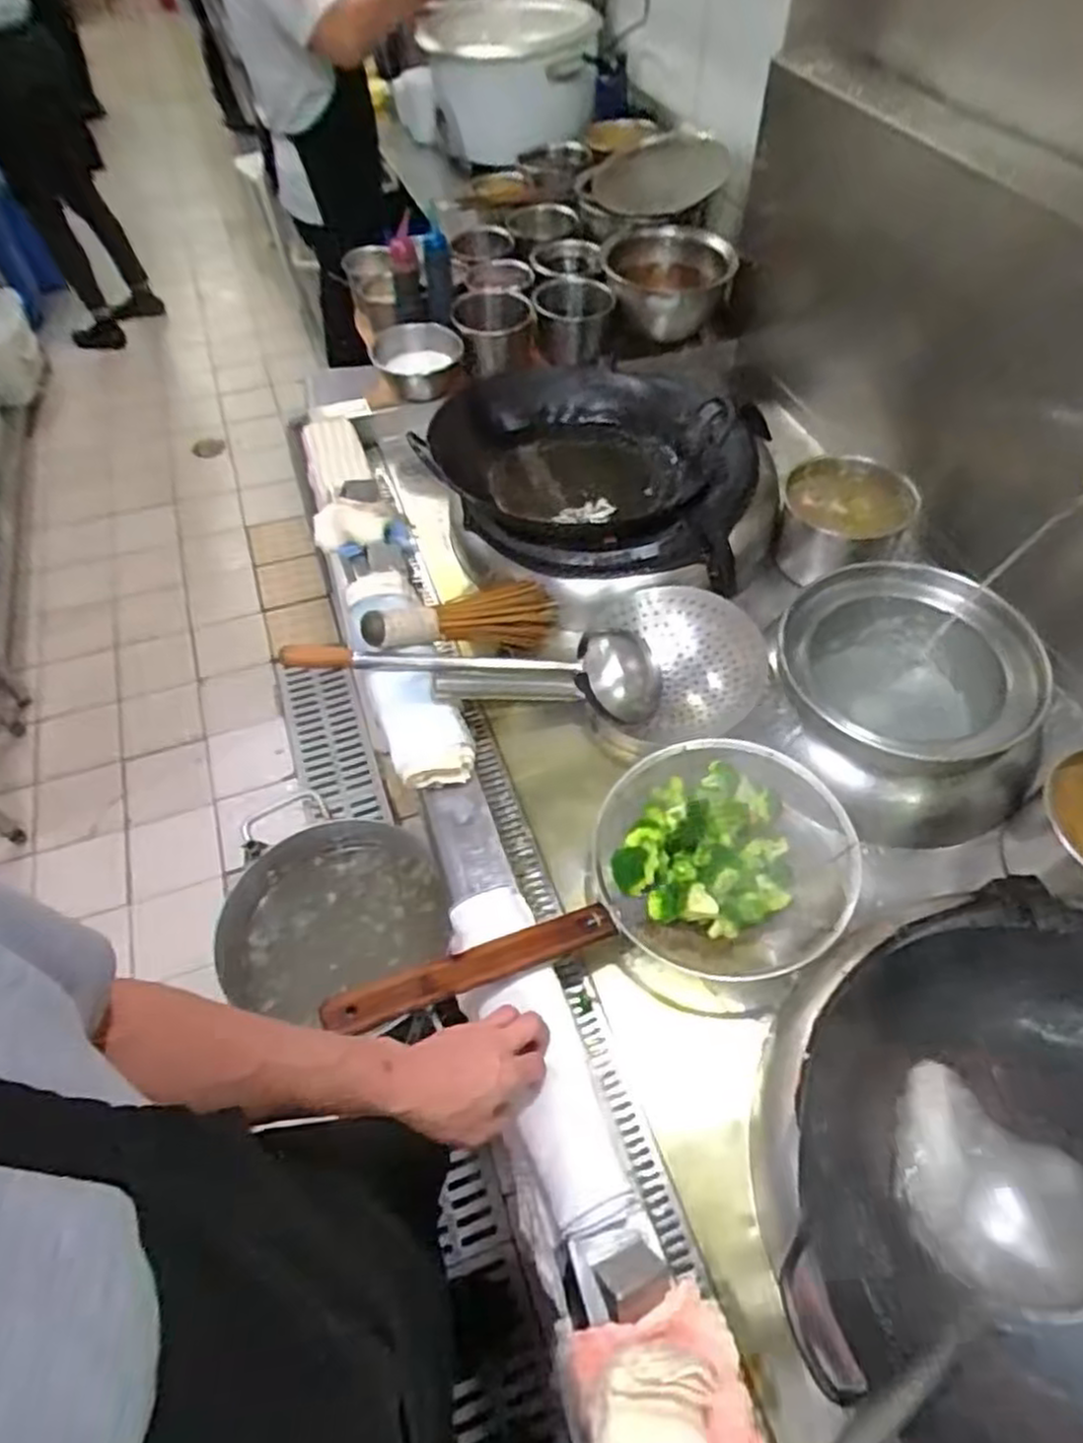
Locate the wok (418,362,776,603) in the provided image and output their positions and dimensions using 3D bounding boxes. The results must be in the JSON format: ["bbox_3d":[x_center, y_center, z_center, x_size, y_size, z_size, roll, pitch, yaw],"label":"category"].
[{"bbox_3d":[0.097,-0.424,1.208,0.471,0.180,0.417,14,56,11],"label":"wok"}]

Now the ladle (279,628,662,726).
[{"bbox_3d":[-0.082,-0.096,1.024,0.487,0.075,0.123,2,54,3],"label":"ladle"}]

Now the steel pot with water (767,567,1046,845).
[{"bbox_3d":[0.460,-0.041,0.986,0.307,0.187,0.315,-1,54,1],"label":"steel pot with water"}]

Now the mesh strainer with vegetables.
[{"bbox_3d":[0.072,0.208,0.825,0.584,0.140,0.282,-18,55,-27],"label":"mesh strainer with vegetables"}]

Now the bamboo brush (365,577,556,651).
[{"bbox_3d":[-0.115,-0.148,1.071,0.312,0.068,0.082,-13,50,-42],"label":"bamboo brush"}]

